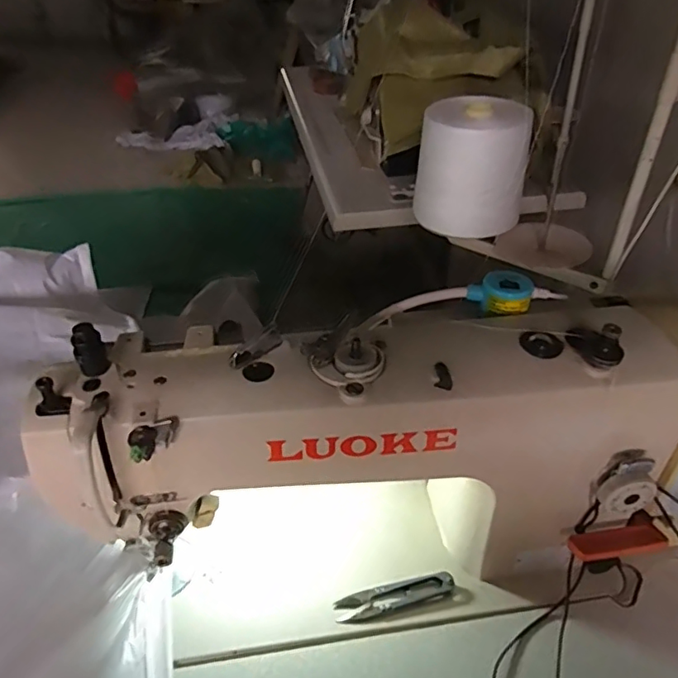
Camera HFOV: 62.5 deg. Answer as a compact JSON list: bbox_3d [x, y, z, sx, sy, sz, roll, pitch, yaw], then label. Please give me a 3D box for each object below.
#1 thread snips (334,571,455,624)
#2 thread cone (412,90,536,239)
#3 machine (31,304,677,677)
[{"bbox_3d":[0.047,0.215,0.467,0.101,0.006,0.022,-9,38,-12],"label":"thread snips"},{"bbox_3d":[0.184,-0.240,0.775,0.140,0.155,0.117,9,38,11],"label":"thread cone"},{"bbox_3d":[0.127,0.135,0.417,0.629,0.244,0.248,-5,38,-7],"label":"machine"}]

